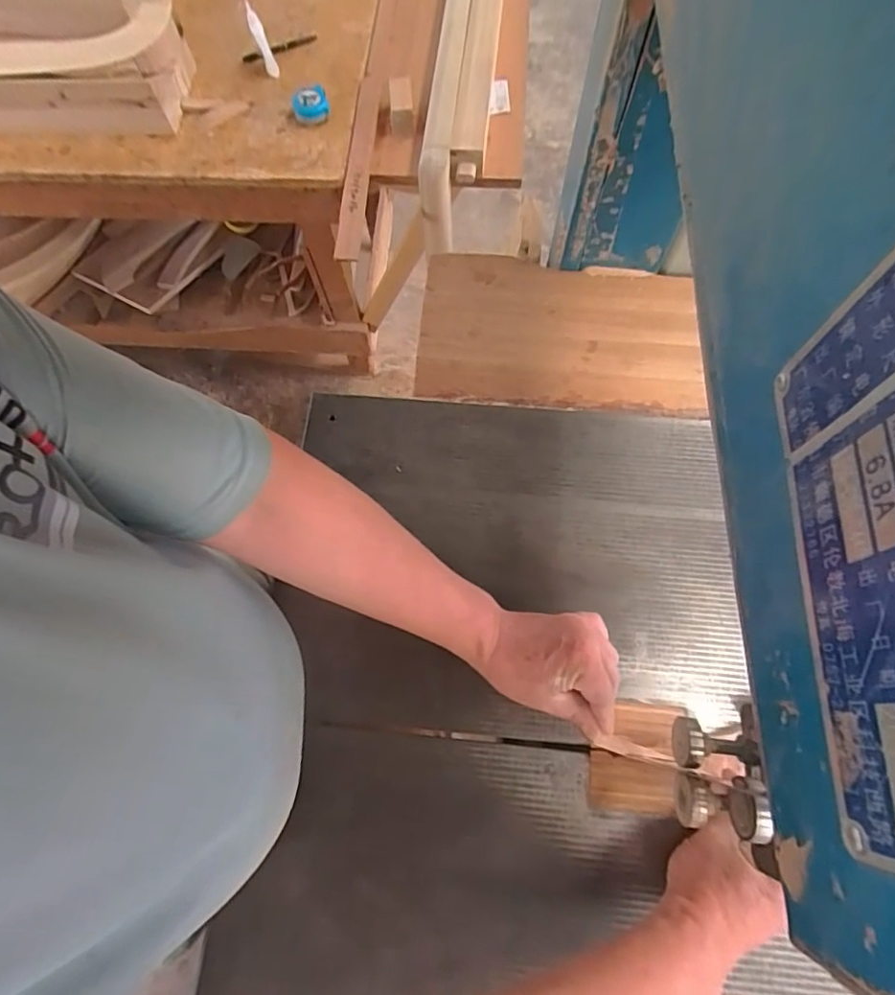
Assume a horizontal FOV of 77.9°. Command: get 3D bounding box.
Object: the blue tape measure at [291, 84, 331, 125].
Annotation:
[{"bbox_3d":[-0.226,-0.645,0.910,0.057,0.037,0.044,-16,71,-4],"label":"blue tape measure"}]

